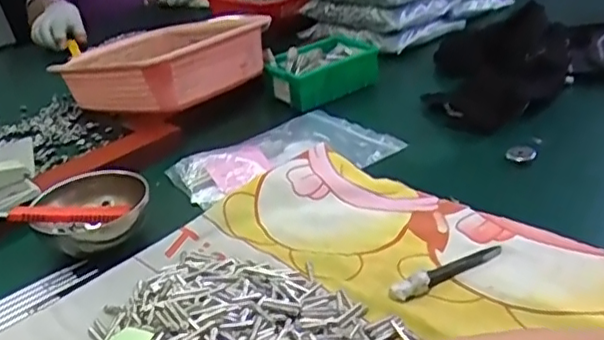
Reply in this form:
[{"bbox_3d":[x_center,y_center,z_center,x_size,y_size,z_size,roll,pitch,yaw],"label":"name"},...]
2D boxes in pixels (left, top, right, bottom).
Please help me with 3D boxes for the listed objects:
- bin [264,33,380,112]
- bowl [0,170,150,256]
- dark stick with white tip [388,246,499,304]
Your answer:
[{"bbox_3d":[0.034,-0.144,0.887,0.147,0.065,0.093,-26,34,-32],"label":"bin"},{"bbox_3d":[-0.203,0.041,0.596,0.113,0.050,0.097,0,29,12],"label":"bowl"},{"bbox_3d":[0.118,0.081,0.509,0.109,0.013,0.018,-20,31,-23],"label":"dark stick with white tip"}]

